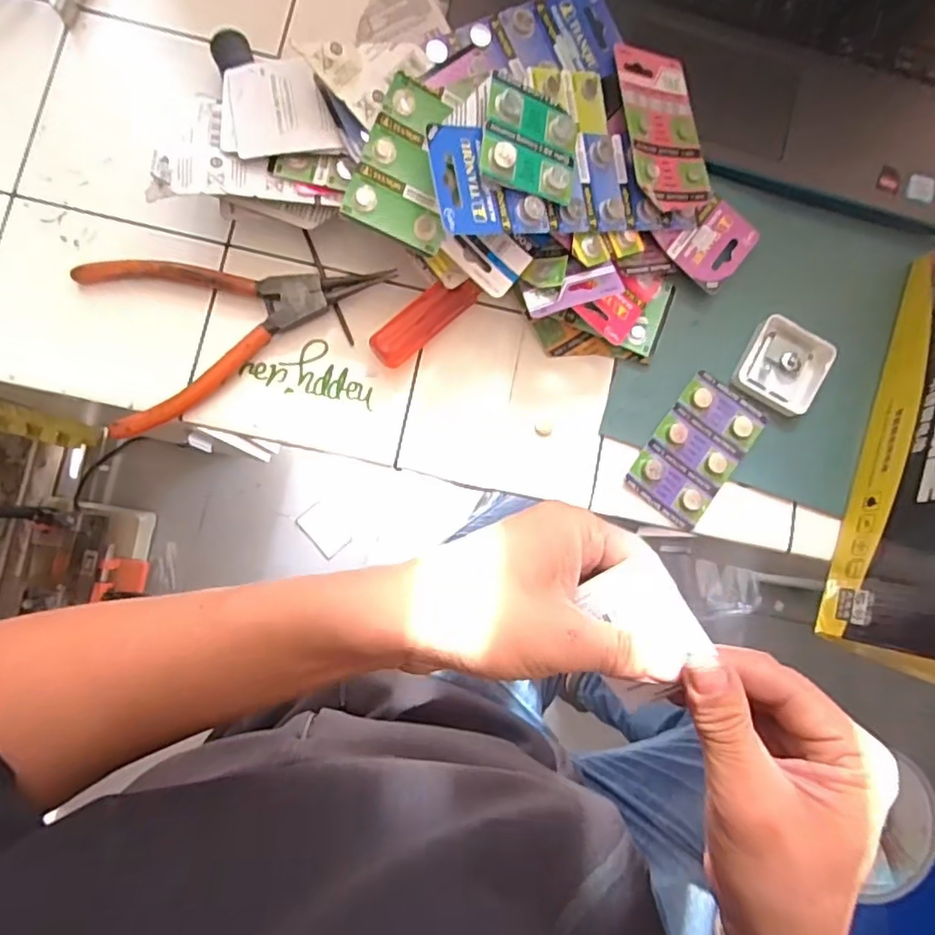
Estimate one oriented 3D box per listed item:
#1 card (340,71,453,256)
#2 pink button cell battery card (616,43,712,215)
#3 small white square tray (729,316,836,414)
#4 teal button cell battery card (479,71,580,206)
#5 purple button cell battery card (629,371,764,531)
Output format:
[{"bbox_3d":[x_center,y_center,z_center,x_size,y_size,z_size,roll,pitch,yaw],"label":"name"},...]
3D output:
[{"bbox_3d":[-0.026,-0.149,0.297,0.049,0.004,0.074,22,88,-15],"label":"card"},{"bbox_3d":[0.108,-0.188,0.331,0.048,0.006,0.092,-6,85,-21],"label":"pink button cell battery card"},{"bbox_3d":[0.185,-0.059,0.349,0.047,0.008,0.048,26,86,-2],"label":"small white square tray"},{"bbox_3d":[0.033,-0.160,0.294,0.053,0.006,0.051,5,87,-27],"label":"teal button cell battery card"},{"bbox_3d":[0.132,-0.011,0.344,0.050,0.006,0.081,38,86,-1],"label":"purple button cell battery card"}]

